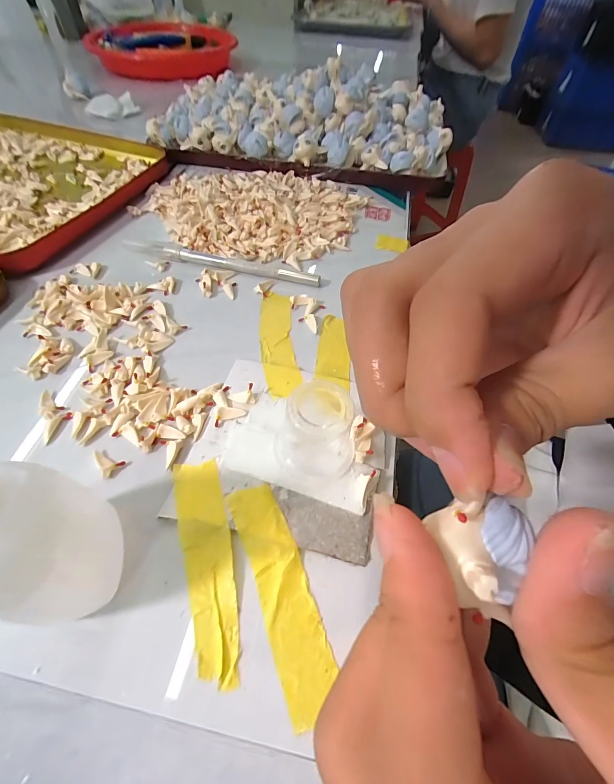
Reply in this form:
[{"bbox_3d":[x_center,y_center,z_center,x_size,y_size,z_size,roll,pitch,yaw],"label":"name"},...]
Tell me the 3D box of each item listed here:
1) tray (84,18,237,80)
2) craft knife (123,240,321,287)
[{"bbox_3d":[-0.222,-0.560,0.564,0.216,0.035,0.198,0,55,-3],"label":"tray"},{"bbox_3d":[-0.061,-0.094,0.251,0.143,0.008,0.010,13,56,6],"label":"craft knife"}]

